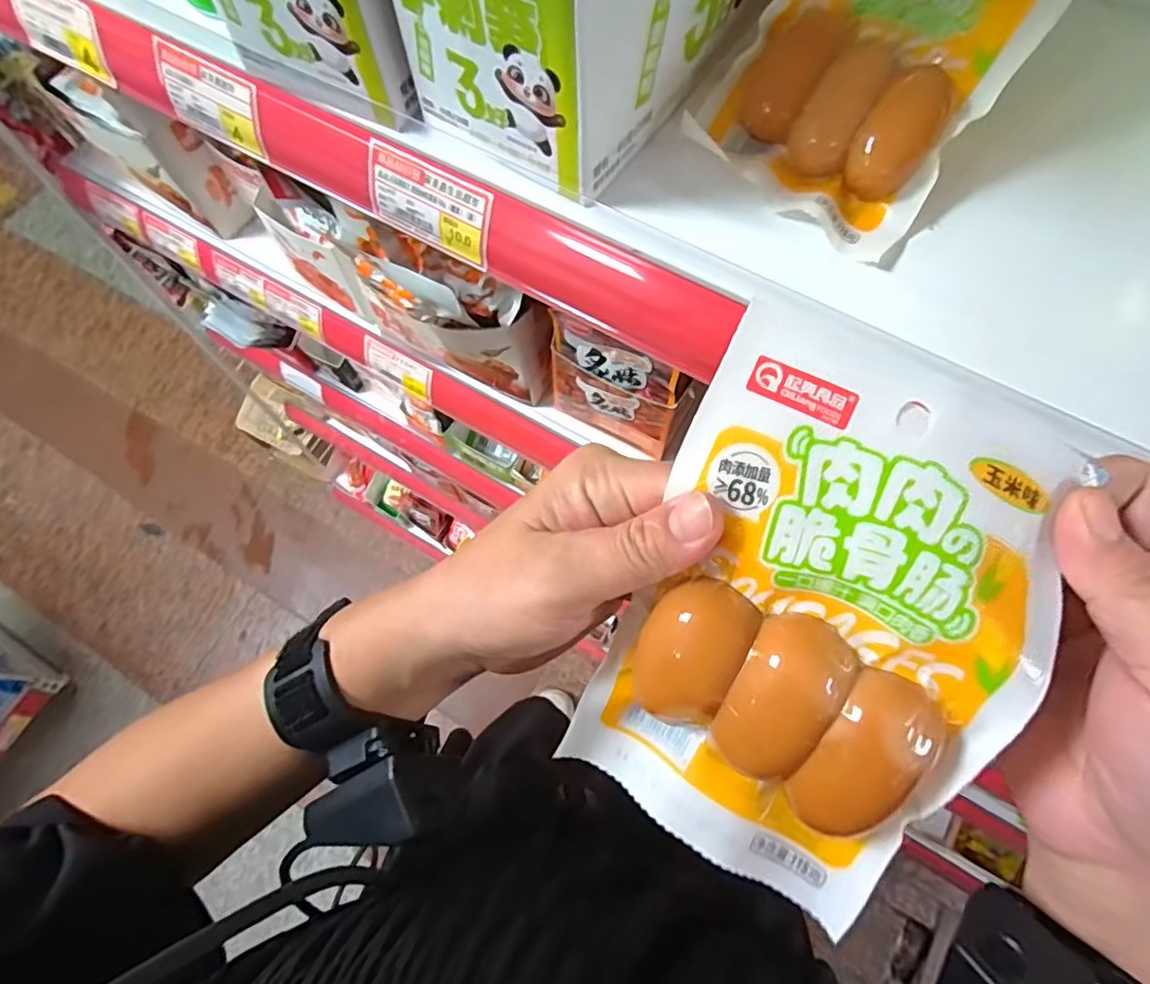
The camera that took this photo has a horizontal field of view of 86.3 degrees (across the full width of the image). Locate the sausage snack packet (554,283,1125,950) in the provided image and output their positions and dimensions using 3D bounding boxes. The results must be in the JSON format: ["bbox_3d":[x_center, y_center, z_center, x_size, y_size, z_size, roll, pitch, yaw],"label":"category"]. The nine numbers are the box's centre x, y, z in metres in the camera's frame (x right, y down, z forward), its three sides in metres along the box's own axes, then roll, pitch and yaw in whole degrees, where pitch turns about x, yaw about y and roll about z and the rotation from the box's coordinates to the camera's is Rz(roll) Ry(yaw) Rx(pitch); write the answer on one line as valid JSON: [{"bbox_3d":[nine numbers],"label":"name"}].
[{"bbox_3d":[0.070,0.043,0.185,0.108,0.029,0.164,26,104,13],"label":"sausage snack packet"}]

